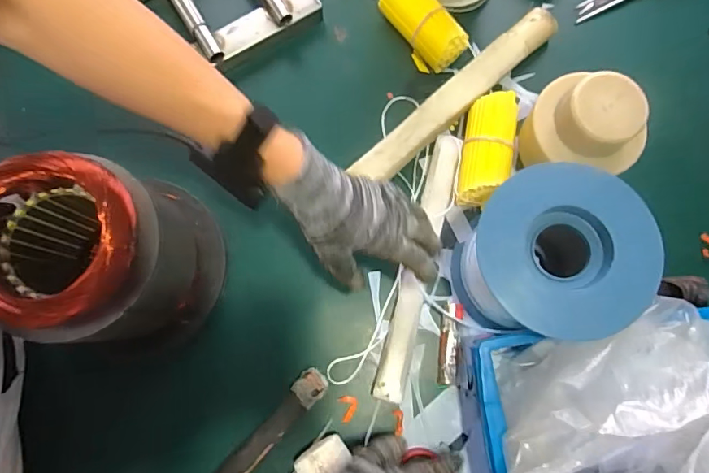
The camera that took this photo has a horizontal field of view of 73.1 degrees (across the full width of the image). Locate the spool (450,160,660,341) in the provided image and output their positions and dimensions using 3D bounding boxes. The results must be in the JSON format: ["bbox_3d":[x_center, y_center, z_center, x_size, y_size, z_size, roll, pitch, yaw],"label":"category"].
[{"bbox_3d":[0.174,0.022,0.464,0.133,0.130,0.138,0,78,-1],"label":"spool"}]

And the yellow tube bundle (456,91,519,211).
[{"bbox_3d":[0.149,-0.098,0.542,0.053,0.047,0.127,10,78,1],"label":"yellow tube bundle"}]

